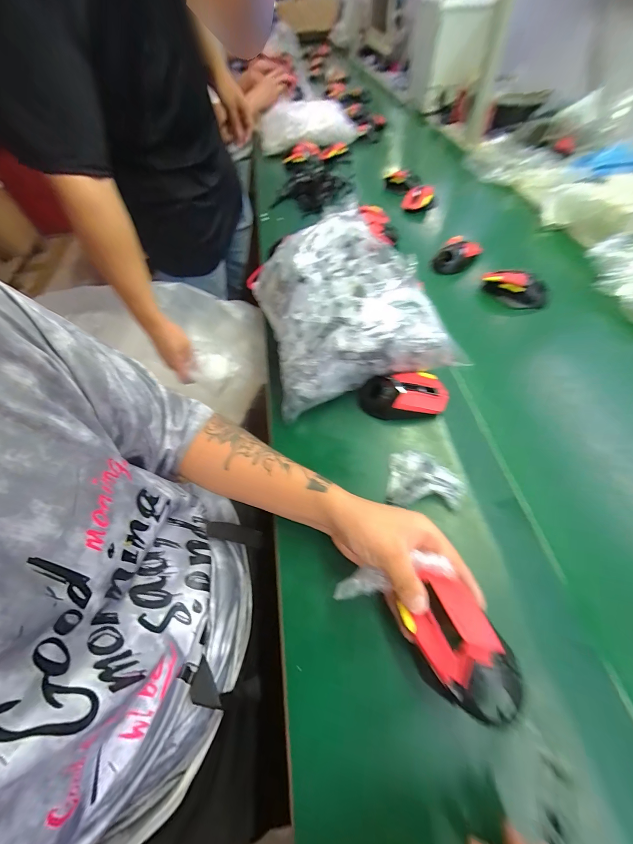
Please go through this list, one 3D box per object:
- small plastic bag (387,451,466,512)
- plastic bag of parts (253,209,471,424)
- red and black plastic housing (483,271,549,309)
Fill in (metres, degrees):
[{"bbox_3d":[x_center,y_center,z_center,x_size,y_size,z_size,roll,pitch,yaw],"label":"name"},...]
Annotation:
[{"bbox_3d":[0.137,0.074,0.383,0.087,0.030,0.068,7,58,9],"label":"small plastic bag"},{"bbox_3d":[0.050,-0.168,0.475,0.253,0.160,0.253,-12,57,-4],"label":"plastic bag of parts"},{"bbox_3d":[0.370,-0.250,0.561,0.119,0.042,0.053,27,63,20],"label":"red and black plastic housing"}]

